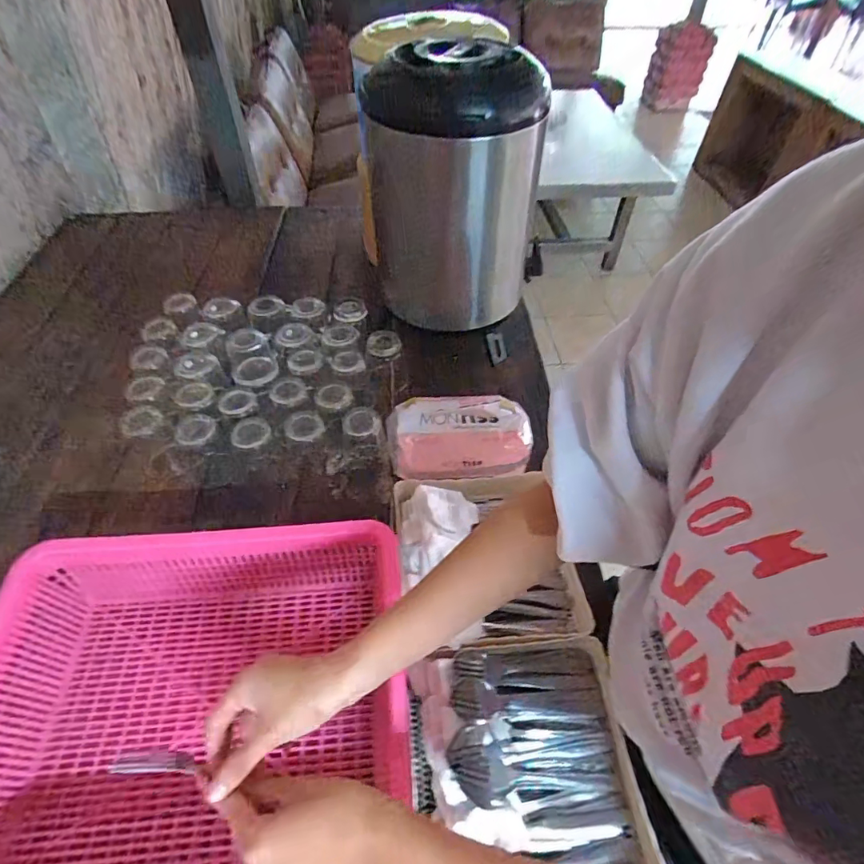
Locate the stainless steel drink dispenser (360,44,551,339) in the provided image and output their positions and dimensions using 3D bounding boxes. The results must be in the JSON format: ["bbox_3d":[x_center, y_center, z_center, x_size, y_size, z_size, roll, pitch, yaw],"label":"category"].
[{"bbox_3d":[0.026,-0.327,0.693,0.224,0.335,0.198,15,52,12],"label":"stainless steel drink dispenser"}]

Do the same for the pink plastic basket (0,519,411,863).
[{"bbox_3d":[-0.231,0.263,0.469,0.382,0.125,0.313,-4,51,-3],"label":"pink plastic basket"}]

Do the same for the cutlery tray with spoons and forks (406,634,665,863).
[{"bbox_3d":[0.085,0.305,0.452,0.205,0.060,0.202,-5,51,-4],"label":"cutlery tray with spoons and forks"}]

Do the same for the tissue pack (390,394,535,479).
[{"bbox_3d":[0.040,0.005,0.691,0.204,0.070,0.110,-2,50,-1],"label":"tissue pack"}]

